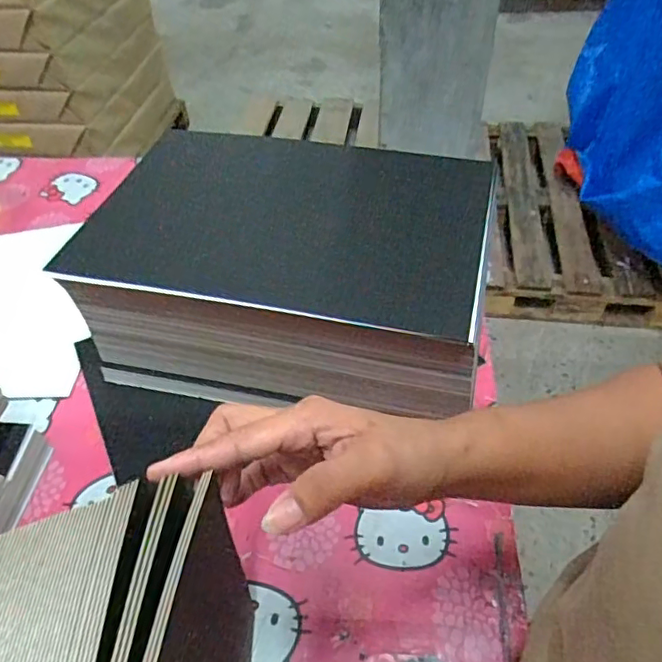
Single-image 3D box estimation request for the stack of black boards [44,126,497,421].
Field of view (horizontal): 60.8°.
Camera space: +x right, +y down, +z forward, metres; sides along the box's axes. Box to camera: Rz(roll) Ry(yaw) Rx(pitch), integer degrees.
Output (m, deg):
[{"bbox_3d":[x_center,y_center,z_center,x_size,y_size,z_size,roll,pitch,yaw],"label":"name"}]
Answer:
[{"bbox_3d":[-0.038,-0.056,0.598,0.366,0.167,0.243,7,49,10],"label":"stack of black boards"}]

